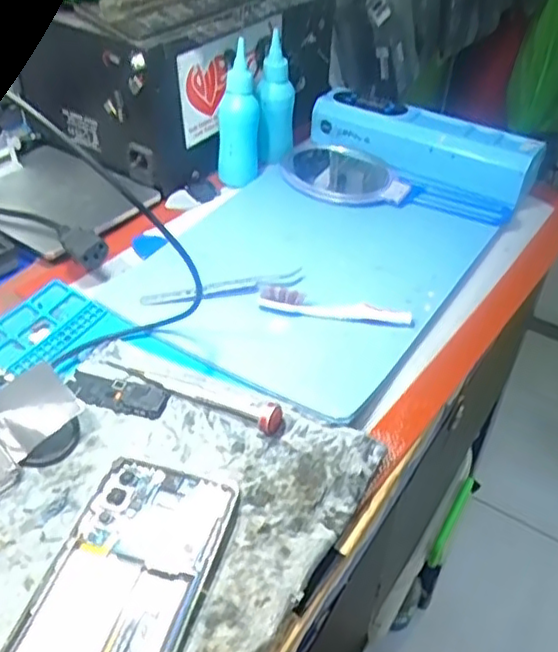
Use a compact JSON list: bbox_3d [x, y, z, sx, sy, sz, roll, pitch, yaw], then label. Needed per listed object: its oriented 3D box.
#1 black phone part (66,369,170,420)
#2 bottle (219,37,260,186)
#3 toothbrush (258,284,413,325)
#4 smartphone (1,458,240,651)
[{"bbox_3d":[-0.100,0.041,0.404,0.065,0.006,0.021,13,43,13],"label":"black phone part"},{"bbox_3d":[-0.034,-0.173,0.555,0.035,0.104,0.031,-1,41,-3],"label":"bottle"},{"bbox_3d":[0.038,-0.011,0.449,0.102,0.021,0.013,9,42,9],"label":"toothbrush"},{"bbox_3d":[-0.076,0.128,0.307,0.072,0.010,0.148,12,42,12],"label":"smartphone"}]

